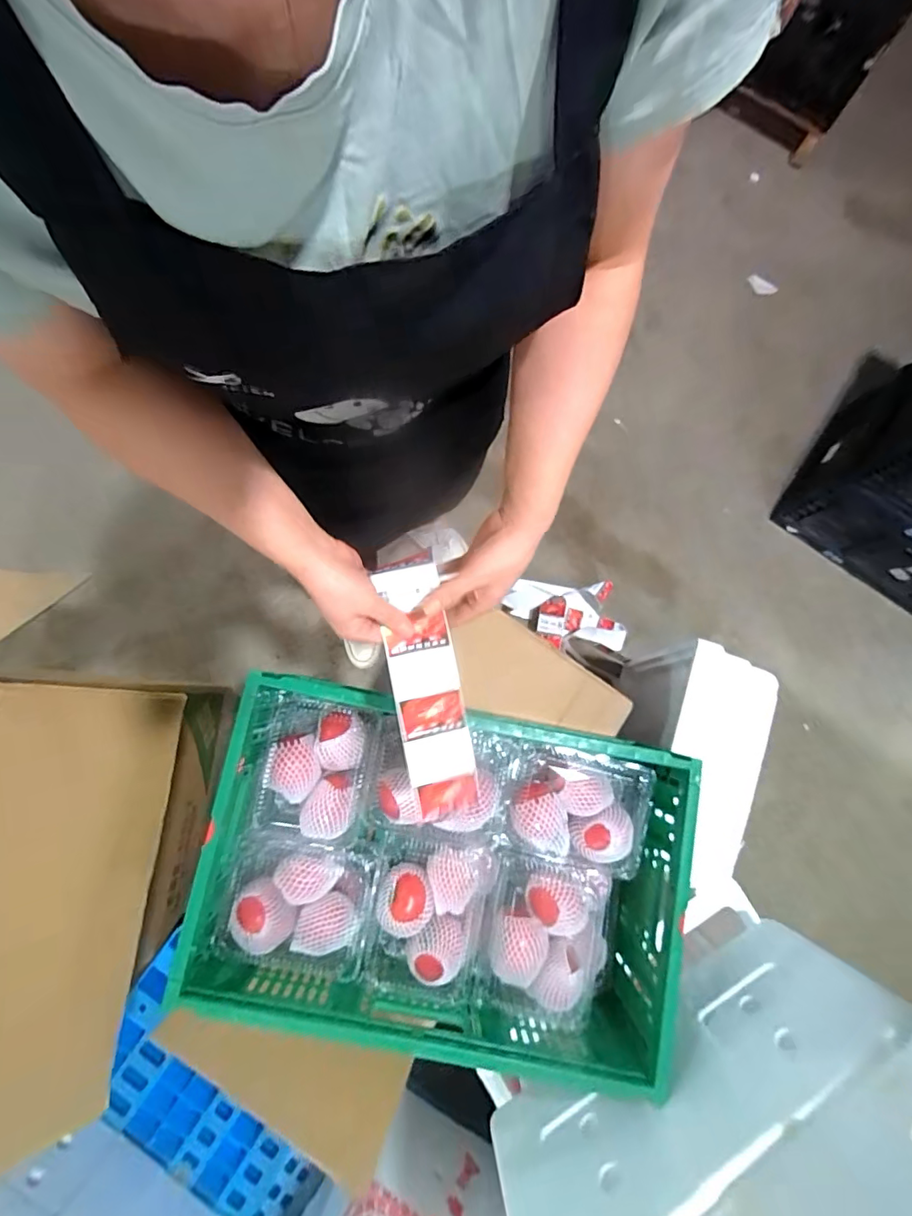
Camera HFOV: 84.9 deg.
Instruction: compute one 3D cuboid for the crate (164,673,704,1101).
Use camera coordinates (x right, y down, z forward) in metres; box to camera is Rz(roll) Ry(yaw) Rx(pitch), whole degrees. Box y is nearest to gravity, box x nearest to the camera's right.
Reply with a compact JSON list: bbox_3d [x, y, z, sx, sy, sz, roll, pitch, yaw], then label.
[{"bbox_3d":[-0.015,0.339,0.676,0.589,0.158,0.390,11,81,0],"label":"crate"}]

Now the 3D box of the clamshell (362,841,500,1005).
[{"bbox_3d":[-0.032,0.424,0.698,0.168,0.079,0.202,8,81,0],"label":"clamshell"}]

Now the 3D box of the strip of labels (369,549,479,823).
[{"bbox_3d":[-0.028,0.078,0.480,0.063,0.012,0.252,-11,94,-7],"label":"strip of labels"}]

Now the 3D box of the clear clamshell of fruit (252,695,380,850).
[{"bbox_3d":[-0.198,0.237,0.715,0.156,0.076,0.191,9,81,0],"label":"clear clamshell of fruit"}]

